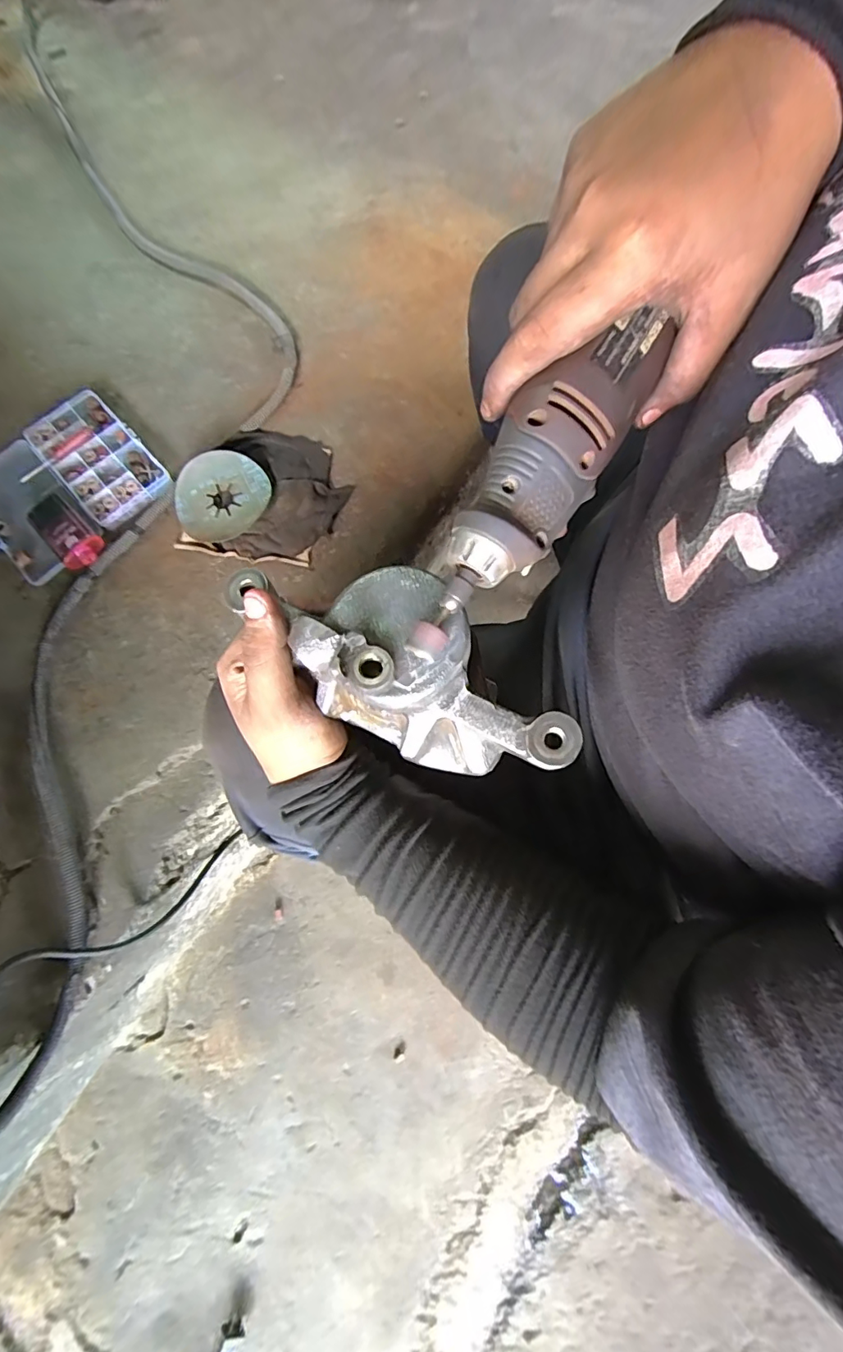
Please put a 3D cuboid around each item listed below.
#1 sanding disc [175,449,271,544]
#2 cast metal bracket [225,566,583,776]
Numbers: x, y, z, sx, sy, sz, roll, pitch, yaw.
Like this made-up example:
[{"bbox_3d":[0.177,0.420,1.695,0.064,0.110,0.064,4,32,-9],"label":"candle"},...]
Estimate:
[{"bbox_3d":[-0.228,-0.205,0.585,0.108,0.030,0.098,-35,77,-8],"label":"sanding disc"},{"bbox_3d":[-0.012,-0.006,0.234,0.068,0.062,0.162,-43,78,-9],"label":"cast metal bracket"}]

